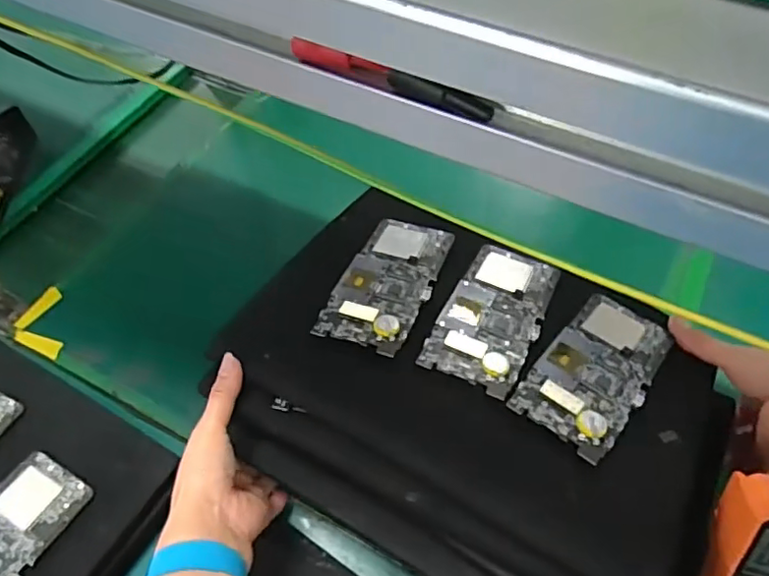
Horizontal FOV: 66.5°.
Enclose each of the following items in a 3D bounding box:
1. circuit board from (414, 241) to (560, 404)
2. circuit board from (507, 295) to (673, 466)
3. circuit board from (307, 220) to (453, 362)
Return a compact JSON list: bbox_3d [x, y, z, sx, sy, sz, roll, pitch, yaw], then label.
[{"bbox_3d":[0.090,0.020,0.477,0.073,0.005,0.152,24,49,15],"label":"circuit board"},{"bbox_3d":[0.164,0.060,0.449,0.072,0.006,0.156,35,51,21],"label":"circuit board"},{"bbox_3d":[0.005,-0.008,0.499,0.073,0.004,0.152,17,48,13],"label":"circuit board"}]

